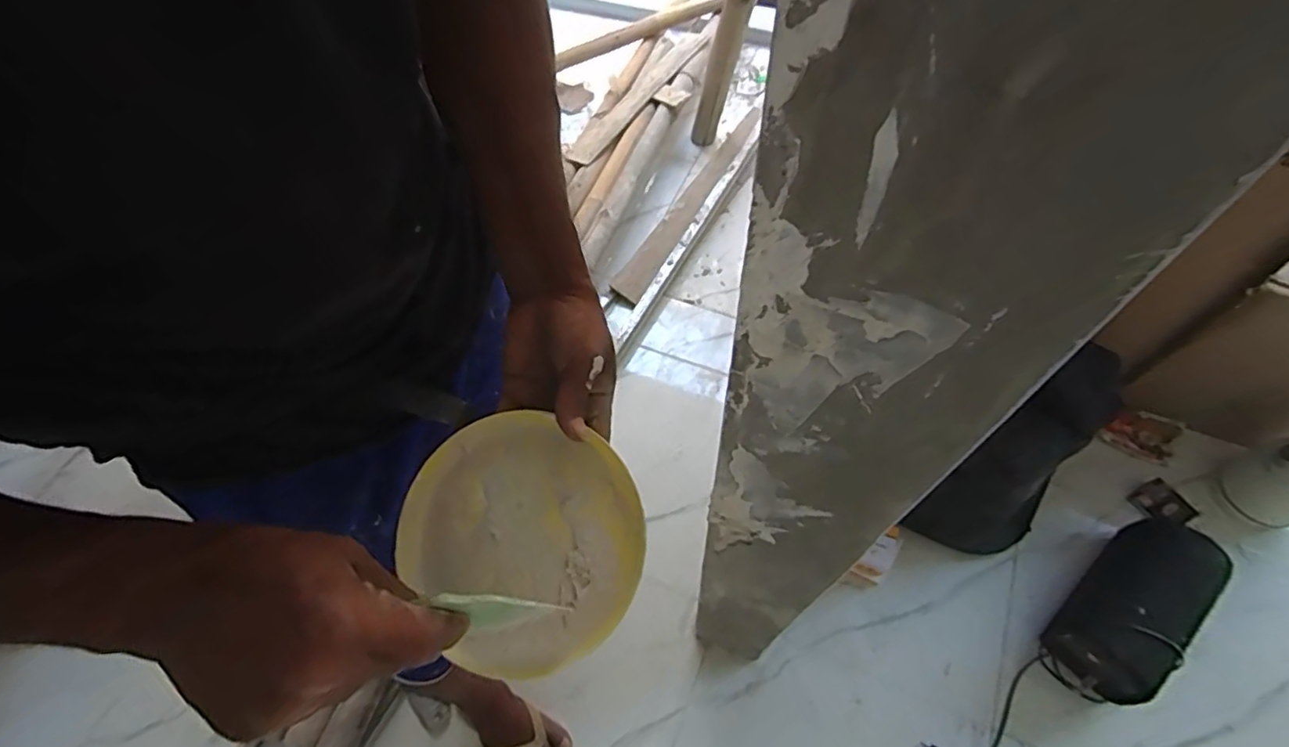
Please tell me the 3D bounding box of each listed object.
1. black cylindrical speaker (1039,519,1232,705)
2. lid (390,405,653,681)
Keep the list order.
[{"bbox_3d":[0.873,0.410,1.066,0.328,0.157,0.149,-40,66,-19],"label":"black cylindrical speaker"},{"bbox_3d":[-0.088,0.113,0.429,0.159,0.022,0.178,-38,72,-11],"label":"lid"}]

